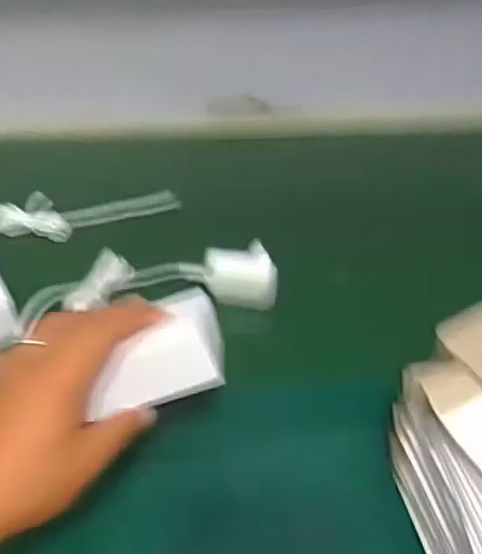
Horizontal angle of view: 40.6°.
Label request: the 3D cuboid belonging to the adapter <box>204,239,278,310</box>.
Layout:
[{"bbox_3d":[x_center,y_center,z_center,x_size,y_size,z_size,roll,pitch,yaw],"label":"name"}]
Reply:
[{"bbox_3d":[0.001,-0.005,0.605,0.067,0.033,0.055,7,45,5],"label":"adapter"}]

